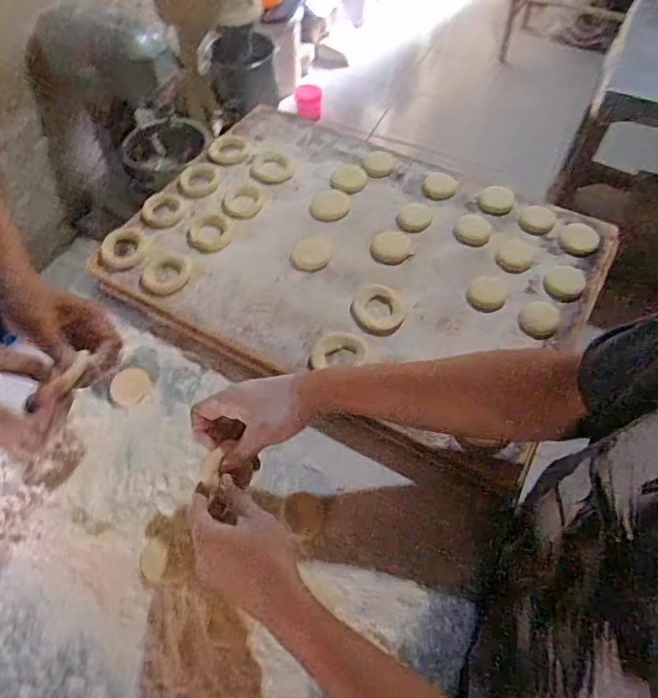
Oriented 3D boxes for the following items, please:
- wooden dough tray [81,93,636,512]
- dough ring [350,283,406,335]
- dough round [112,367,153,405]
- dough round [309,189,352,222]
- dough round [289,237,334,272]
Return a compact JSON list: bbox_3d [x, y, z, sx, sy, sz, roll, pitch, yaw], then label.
[{"bbox_3d":[0.030,-0.125,0.725,0.608,0.040,0.447,27,61,16],"label":"wooden dough tray"},{"bbox_3d":[0.062,-0.050,0.663,0.066,0.008,0.073,14,58,9],"label":"dough ring"},{"bbox_3d":[-0.245,0.045,0.651,0.047,0.009,0.048,0,57,0],"label":"dough round"},{"bbox_3d":[0.002,-0.207,0.763,0.057,0.007,0.059,0,57,0],"label":"dough round"},{"bbox_3d":[-0.023,-0.128,0.711,0.050,0.007,0.062,20,59,13],"label":"dough round"}]

